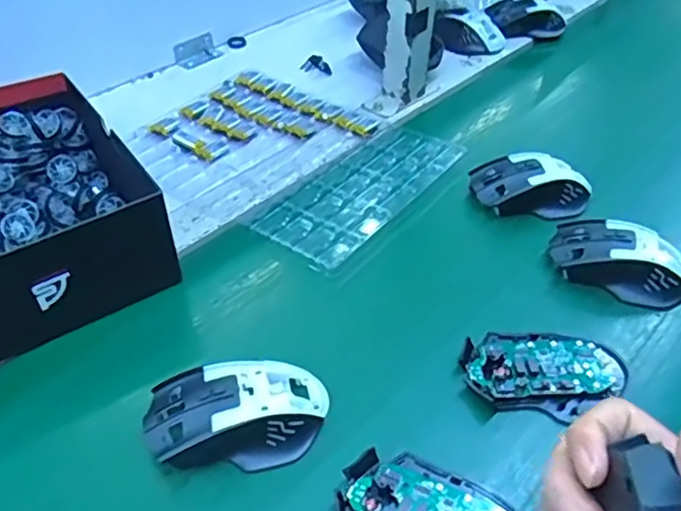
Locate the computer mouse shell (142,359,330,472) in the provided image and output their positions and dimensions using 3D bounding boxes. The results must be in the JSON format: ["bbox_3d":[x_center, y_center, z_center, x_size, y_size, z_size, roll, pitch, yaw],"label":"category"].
[{"bbox_3d":[-0.066,0.098,0.410,0.118,0.036,0.073,-7,43,-8],"label":"computer mouse shell"}]

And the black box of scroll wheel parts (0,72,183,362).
[{"bbox_3d":[-0.272,-0.041,0.523,0.184,0.084,0.244,-25,49,-25],"label":"black box of scroll wheel parts"}]

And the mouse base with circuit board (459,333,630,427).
[{"bbox_3d":[0.144,0.081,0.447,0.111,0.015,0.071,12,44,12],"label":"mouse base with circuit board"}]

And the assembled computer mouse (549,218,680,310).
[{"bbox_3d":[0.234,0.002,0.521,0.113,0.035,0.058,21,47,21],"label":"assembled computer mouse"}]

